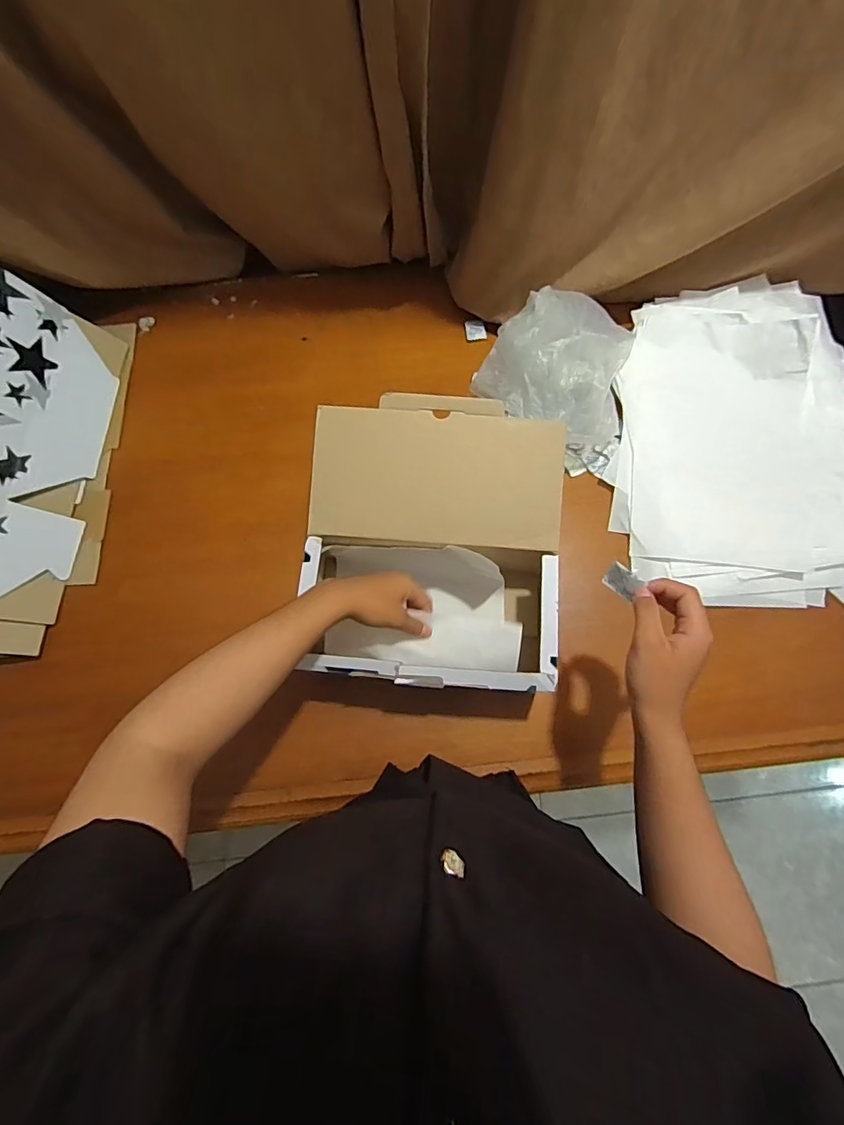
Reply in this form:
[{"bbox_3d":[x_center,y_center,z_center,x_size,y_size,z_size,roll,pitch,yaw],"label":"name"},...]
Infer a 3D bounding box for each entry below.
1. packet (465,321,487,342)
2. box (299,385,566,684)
[{"bbox_3d":[0.082,-0.352,0.736,0.030,0.009,0.035,-5,73,-2],"label":"packet"},{"bbox_3d":[0.010,-0.013,0.565,0.272,0.151,0.299,5,73,1],"label":"box"}]

